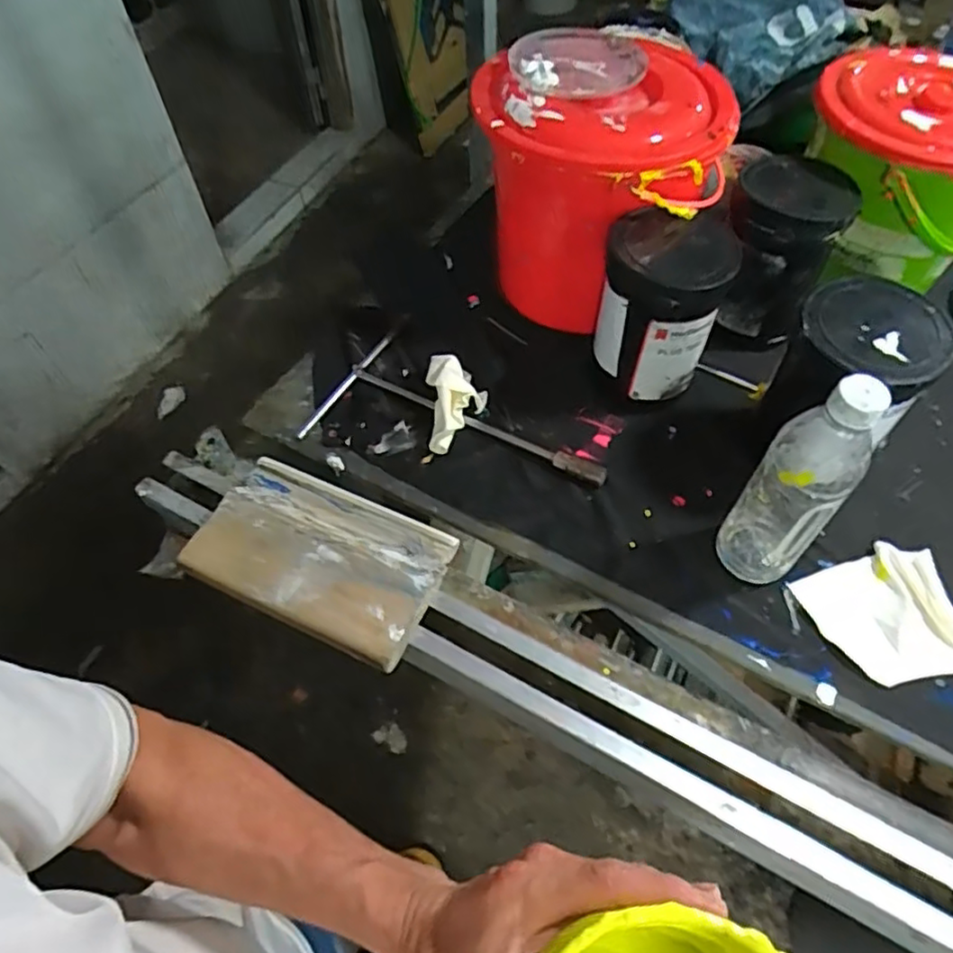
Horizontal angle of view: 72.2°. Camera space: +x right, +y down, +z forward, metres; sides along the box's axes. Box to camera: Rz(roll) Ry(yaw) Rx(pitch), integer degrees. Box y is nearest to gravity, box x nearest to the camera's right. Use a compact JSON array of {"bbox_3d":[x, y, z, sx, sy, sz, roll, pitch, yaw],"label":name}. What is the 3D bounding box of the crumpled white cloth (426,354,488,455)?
[{"bbox_3d":[-0.019,-0.074,0.637,0.057,0.041,0.101,-4,56,0],"label":"crumpled white cloth"}]

